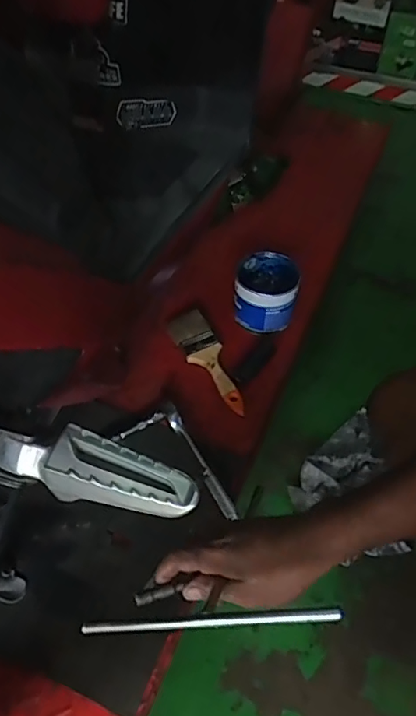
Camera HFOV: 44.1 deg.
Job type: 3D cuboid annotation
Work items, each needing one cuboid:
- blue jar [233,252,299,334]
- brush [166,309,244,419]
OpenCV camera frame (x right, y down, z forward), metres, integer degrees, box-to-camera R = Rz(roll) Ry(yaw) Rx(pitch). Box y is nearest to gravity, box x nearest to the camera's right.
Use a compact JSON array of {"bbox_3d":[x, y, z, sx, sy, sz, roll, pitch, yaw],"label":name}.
[{"bbox_3d":[0.094,-0.105,0.826,0.095,0.083,0.103,0,50,-1],"label":"blue jar"},{"bbox_3d":[0.005,0.003,0.779,0.057,0.024,0.195,-24,54,-20],"label":"brush"}]

